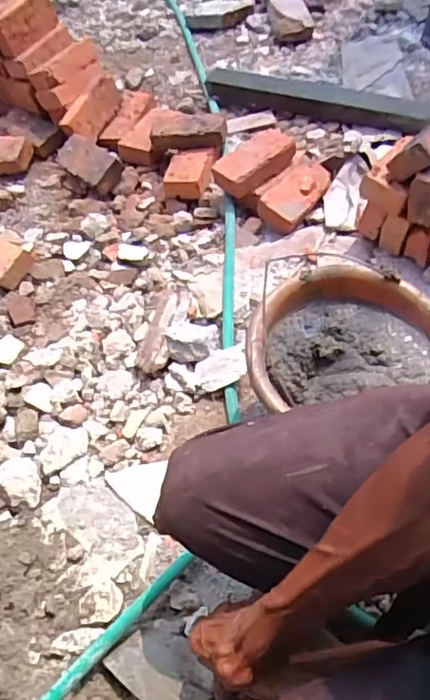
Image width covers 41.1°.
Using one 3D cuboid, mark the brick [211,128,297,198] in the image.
[{"bbox_3d":[0.079,-0.363,1.113,0.176,0.050,0.092,-37,56,-23],"label":"brick"}]

